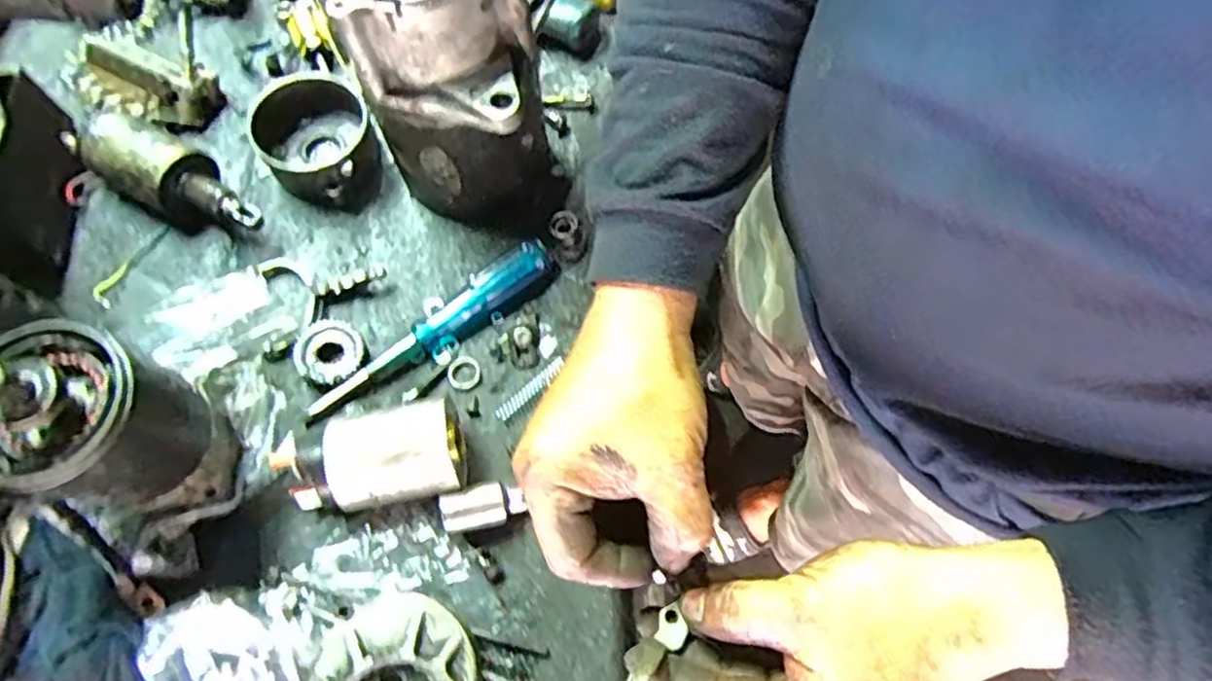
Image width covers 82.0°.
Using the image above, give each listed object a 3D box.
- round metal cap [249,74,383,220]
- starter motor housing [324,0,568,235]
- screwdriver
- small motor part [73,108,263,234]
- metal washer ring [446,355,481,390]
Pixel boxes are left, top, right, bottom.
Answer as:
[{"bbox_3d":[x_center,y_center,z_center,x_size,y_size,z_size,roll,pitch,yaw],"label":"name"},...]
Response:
[{"bbox_3d":[-0.206,-0.143,0.508,0.078,0.055,0.085,-30,69,-10],"label":"round metal cap"},{"bbox_3d":[-0.088,-0.182,0.455,0.106,0.192,0.170,1,67,3],"label":"starter motor housing"},{"bbox_3d":[-0.111,-0.007,0.463,0.184,0.028,0.025,-36,70,-12],"label":"screwdriver"},{"bbox_3d":[-0.306,-0.117,0.485,0.156,0.047,0.053,29,70,0],"label":"small motor part"},{"bbox_3d":[-0.095,0.021,0.465,0.022,0.004,0.023,-1,66,2],"label":"metal washer ring"}]

